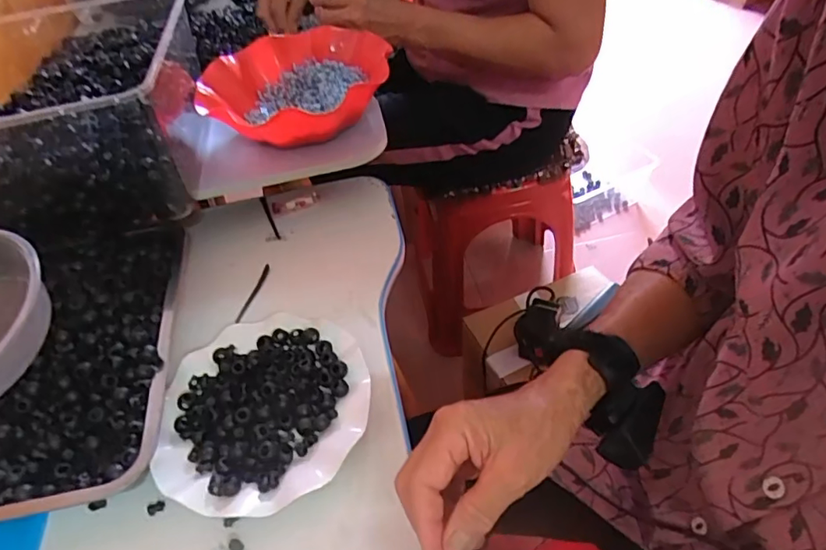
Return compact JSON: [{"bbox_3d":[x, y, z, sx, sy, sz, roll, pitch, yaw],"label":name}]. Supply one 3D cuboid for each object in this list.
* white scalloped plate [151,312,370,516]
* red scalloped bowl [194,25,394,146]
[{"bbox_3d":[-0.127,0.113,0.469,0.173,0.027,0.175,-3,47,3],"label":"white scalloped plate"},{"bbox_3d":[-0.134,-0.224,0.648,0.216,0.058,0.224,-3,47,3],"label":"red scalloped bowl"}]

